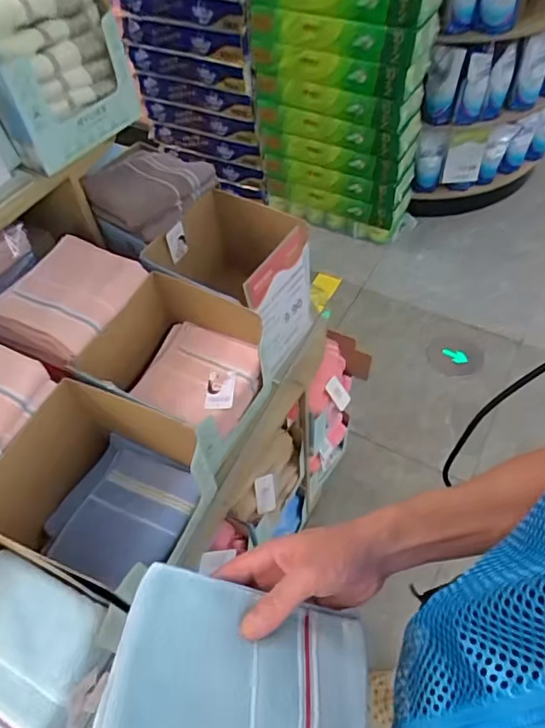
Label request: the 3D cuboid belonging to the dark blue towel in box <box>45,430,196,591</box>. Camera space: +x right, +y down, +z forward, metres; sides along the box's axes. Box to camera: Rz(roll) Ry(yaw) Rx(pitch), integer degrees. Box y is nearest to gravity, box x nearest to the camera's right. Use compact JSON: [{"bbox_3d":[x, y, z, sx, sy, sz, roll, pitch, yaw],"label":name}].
[{"bbox_3d":[-0.208,0.201,0.723,0.178,0.040,0.183,22,57,18],"label":"dark blue towel in box"}]

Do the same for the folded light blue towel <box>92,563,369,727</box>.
[{"bbox_3d":[-0.018,0.230,0.354,0.185,0.031,0.157,22,33,-13],"label":"folded light blue towel"}]

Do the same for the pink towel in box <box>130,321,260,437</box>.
[{"bbox_3d":[-0.117,0.015,0.805,0.178,0.044,0.156,21,57,18],"label":"pink towel in box"}]

